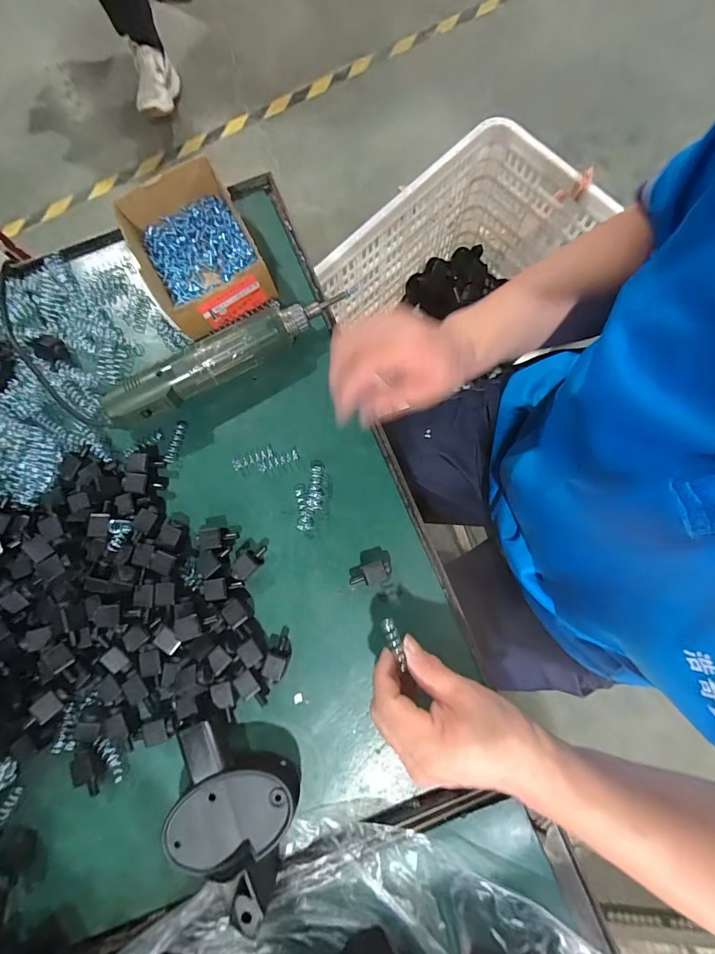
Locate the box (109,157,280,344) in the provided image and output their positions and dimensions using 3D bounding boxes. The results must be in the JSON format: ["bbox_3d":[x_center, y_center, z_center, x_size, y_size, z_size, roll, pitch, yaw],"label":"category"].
[{"bbox_3d":[-0.162,-0.225,0.413,0.107,0.055,0.145,-26,80,-3],"label":"box"}]

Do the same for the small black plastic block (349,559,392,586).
[{"bbox_3d":[0.011,0.087,0.369,0.038,0.017,0.017,-17,80,-1],"label":"small black plastic block"}]

